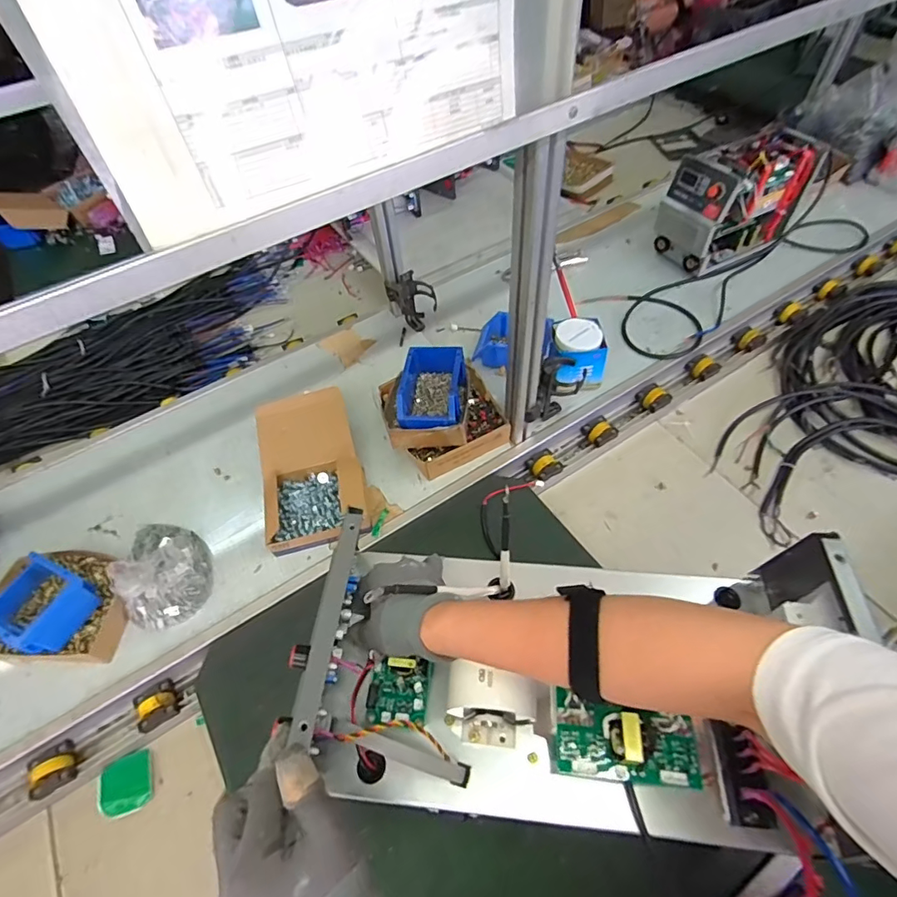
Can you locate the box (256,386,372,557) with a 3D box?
[{"bbox_3d":[-0.240,0.034,0.860,0.171,0.089,0.267,-13,54,-5],"label":"box"}]

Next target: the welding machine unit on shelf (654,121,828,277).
[{"bbox_3d":[0.665,-0.582,1.152,0.303,0.219,0.164,-27,57,-14],"label":"welding machine unit on shelf"}]

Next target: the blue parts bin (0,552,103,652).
[{"bbox_3d":[-0.609,0.226,0.721,0.145,0.064,0.113,20,58,17],"label":"blue parts bin"}]

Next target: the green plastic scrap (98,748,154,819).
[{"bbox_3d":[-0.461,0.481,0.699,0.070,0.007,0.073,-20,55,-10],"label":"green plastic scrap"}]

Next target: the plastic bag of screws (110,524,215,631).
[{"bbox_3d":[-0.452,0.179,0.769,0.115,0.104,0.173,-16,54,-8],"label":"plastic bag of screws"}]

